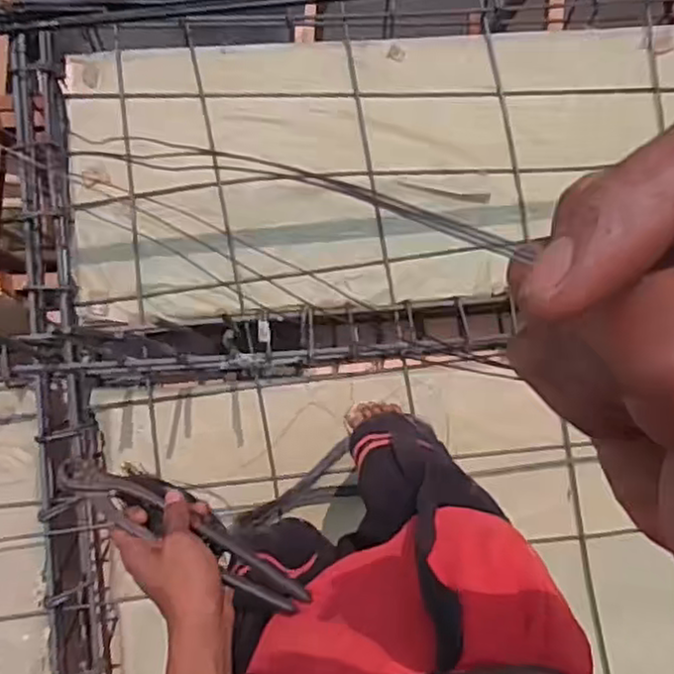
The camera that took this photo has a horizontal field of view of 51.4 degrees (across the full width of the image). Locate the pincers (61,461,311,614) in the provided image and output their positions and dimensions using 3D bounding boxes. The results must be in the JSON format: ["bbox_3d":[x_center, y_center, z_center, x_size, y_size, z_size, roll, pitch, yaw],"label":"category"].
[{"bbox_3d":[-0.121,0.155,0.550,0.217,0.032,0.031,26,88,4],"label":"pincers"}]

